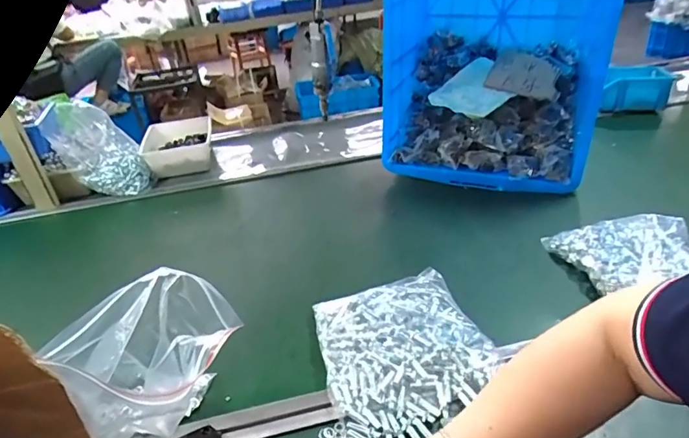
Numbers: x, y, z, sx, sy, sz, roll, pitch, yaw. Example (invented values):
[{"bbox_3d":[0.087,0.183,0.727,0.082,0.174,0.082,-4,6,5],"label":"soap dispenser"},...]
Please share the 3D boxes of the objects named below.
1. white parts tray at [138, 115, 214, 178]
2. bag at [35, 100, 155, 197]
[{"bbox_3d":[-0.407,-0.184,1.144,0.169,0.070,0.219,-11,32,-8],"label":"white parts tray"},{"bbox_3d":[-0.564,-0.160,1.043,0.305,0.079,0.146,43,48,13],"label":"bag"}]

